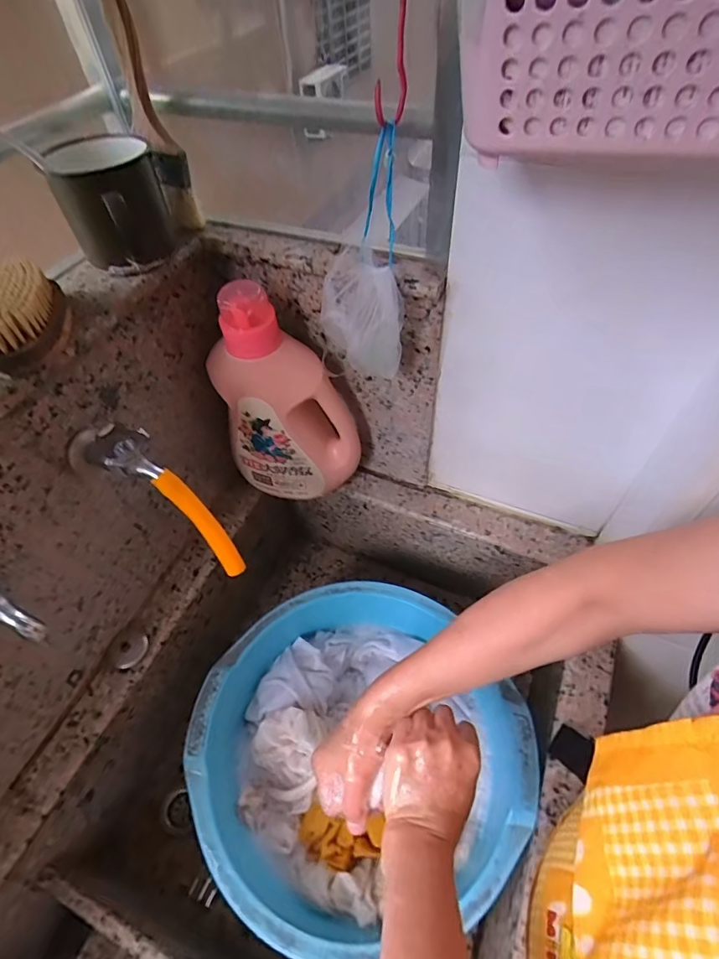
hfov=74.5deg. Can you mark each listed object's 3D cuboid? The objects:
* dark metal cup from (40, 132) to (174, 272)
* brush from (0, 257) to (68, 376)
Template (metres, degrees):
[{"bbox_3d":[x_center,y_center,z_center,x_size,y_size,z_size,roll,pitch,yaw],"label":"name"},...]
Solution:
[{"bbox_3d":[-0.226,-0.256,0.442,0.093,0.089,0.102,-25,54,-15],"label":"dark metal cup"},{"bbox_3d":[-0.277,-0.136,0.384,0.059,0.039,0.105,-19,53,-10],"label":"brush"}]

